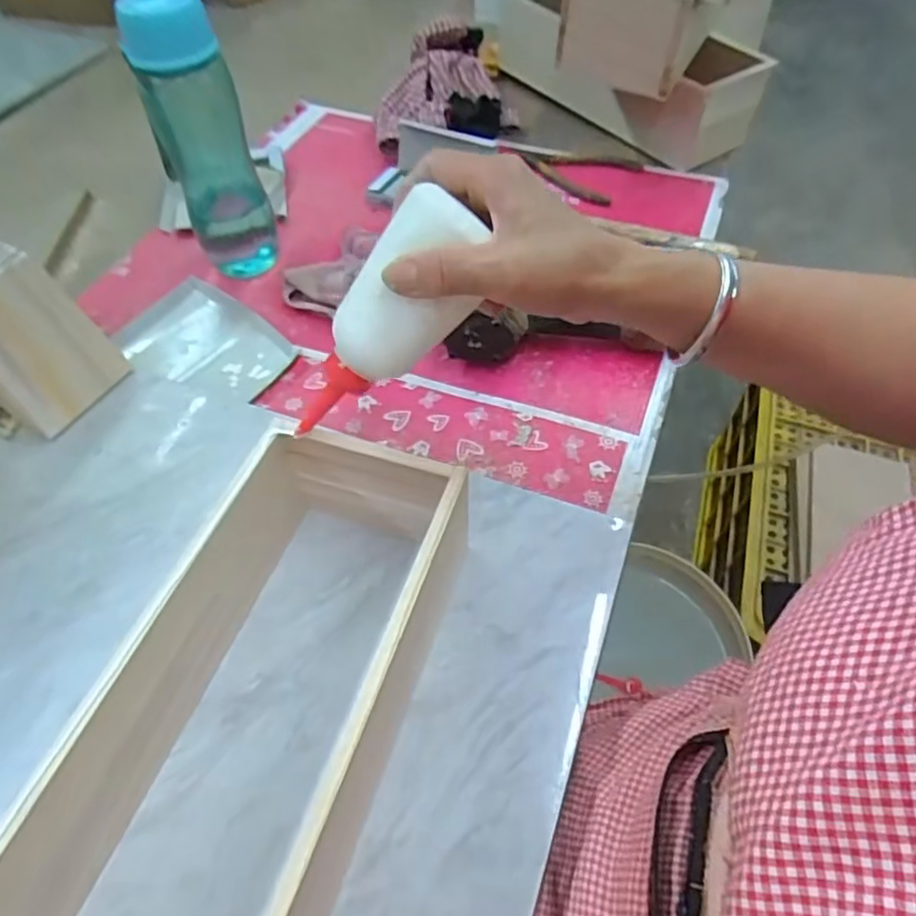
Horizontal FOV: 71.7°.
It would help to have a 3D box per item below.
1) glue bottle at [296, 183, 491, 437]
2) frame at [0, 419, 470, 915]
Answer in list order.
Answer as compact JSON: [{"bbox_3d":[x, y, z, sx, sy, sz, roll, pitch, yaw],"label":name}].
[{"bbox_3d":[-0.040,-0.070,0.344,0.041,0.149,0.050,5,38,-48],"label":"glue bottle"},{"bbox_3d":[-0.106,0.145,0.311,0.124,0.095,0.333,15,53,12],"label":"frame"}]

